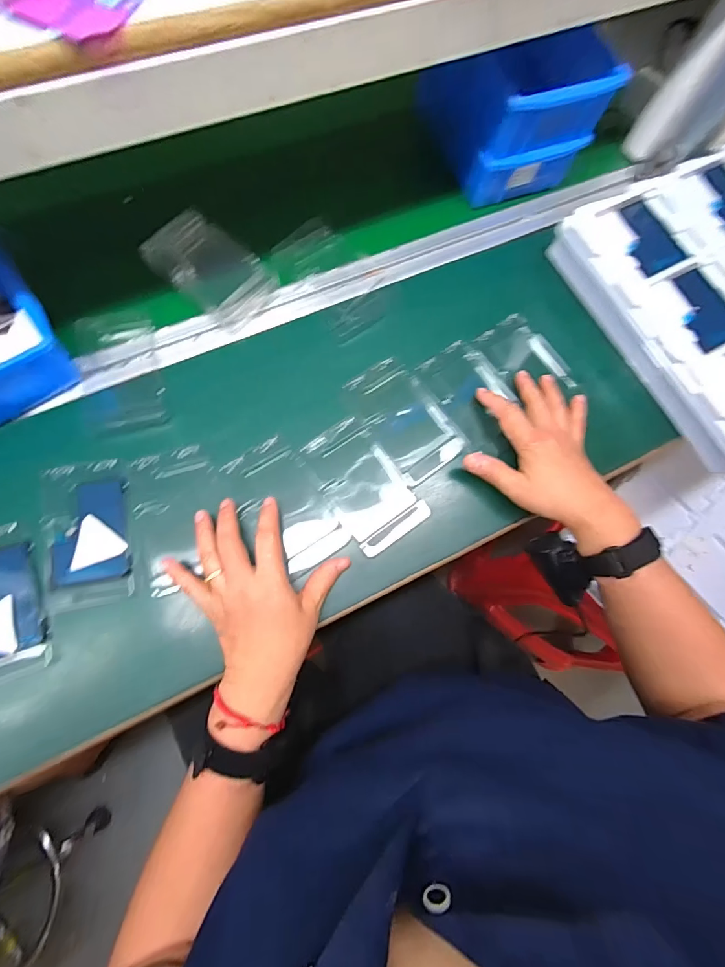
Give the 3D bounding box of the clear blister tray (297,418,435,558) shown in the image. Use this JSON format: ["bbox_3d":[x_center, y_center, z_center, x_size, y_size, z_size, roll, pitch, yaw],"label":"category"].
[{"bbox_3d":[0.001,0.002,0.407,0.075,0.017,0.123,-35,81,-13],"label":"clear blister tray"}]

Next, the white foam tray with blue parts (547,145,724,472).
[{"bbox_3d":[0.417,-0.212,0.466,0.275,0.050,0.320,-27,79,-12],"label":"white foam tray with blue parts"}]

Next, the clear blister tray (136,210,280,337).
[{"bbox_3d":[-0.157,-0.229,0.438,0.120,0.030,0.082,38,75,5],"label":"clear blister tray"}]

